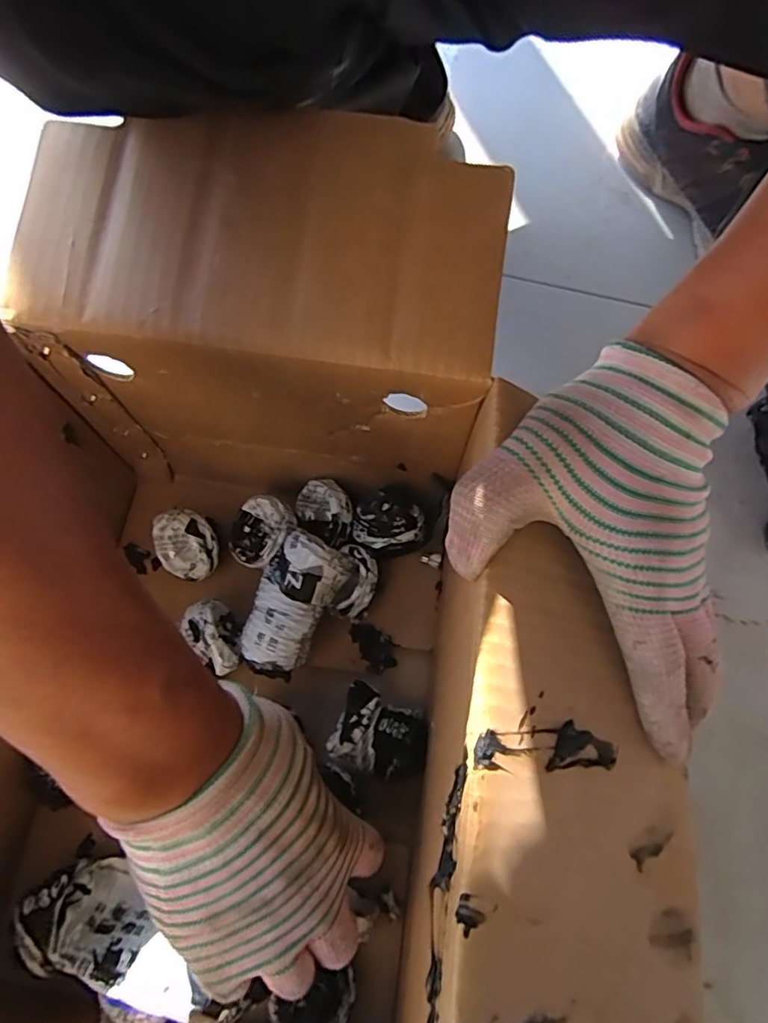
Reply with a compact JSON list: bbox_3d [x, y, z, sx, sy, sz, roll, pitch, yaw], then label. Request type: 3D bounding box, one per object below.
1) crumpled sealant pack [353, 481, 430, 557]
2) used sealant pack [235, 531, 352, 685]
[{"bbox_3d":[0.005,0.010,0.405,0.054,0.045,0.048,-33,74,-11],"label":"crumpled sealant pack"},{"bbox_3d":[-0.059,0.061,0.371,0.046,0.047,0.094,26,92,9],"label":"used sealant pack"}]

